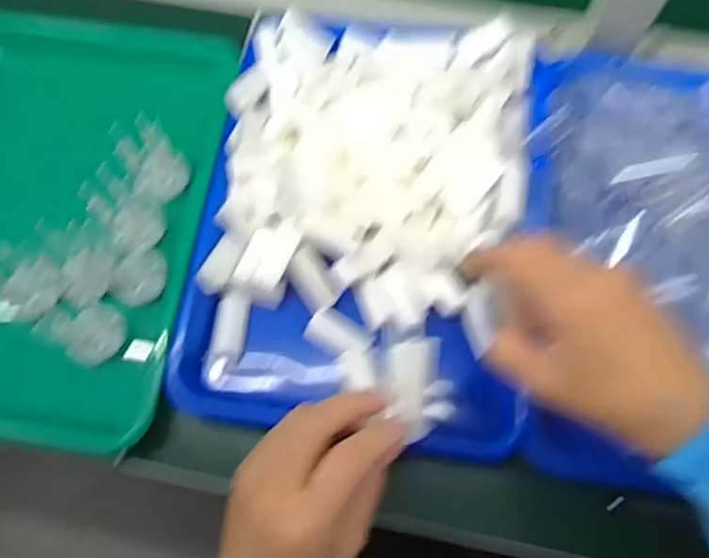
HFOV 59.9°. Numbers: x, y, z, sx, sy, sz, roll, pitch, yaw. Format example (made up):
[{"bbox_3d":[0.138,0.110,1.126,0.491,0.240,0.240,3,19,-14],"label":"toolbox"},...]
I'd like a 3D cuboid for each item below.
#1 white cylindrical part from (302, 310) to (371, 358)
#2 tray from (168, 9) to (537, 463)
[{"bbox_3d":[-0.011,0.042,0.456,0.046,0.019,0.026,27,74,9],"label":"white cylindrical part"},{"bbox_3d":[0.009,-0.047,0.470,0.242,0.059,0.329,7,72,3],"label":"tray"}]

